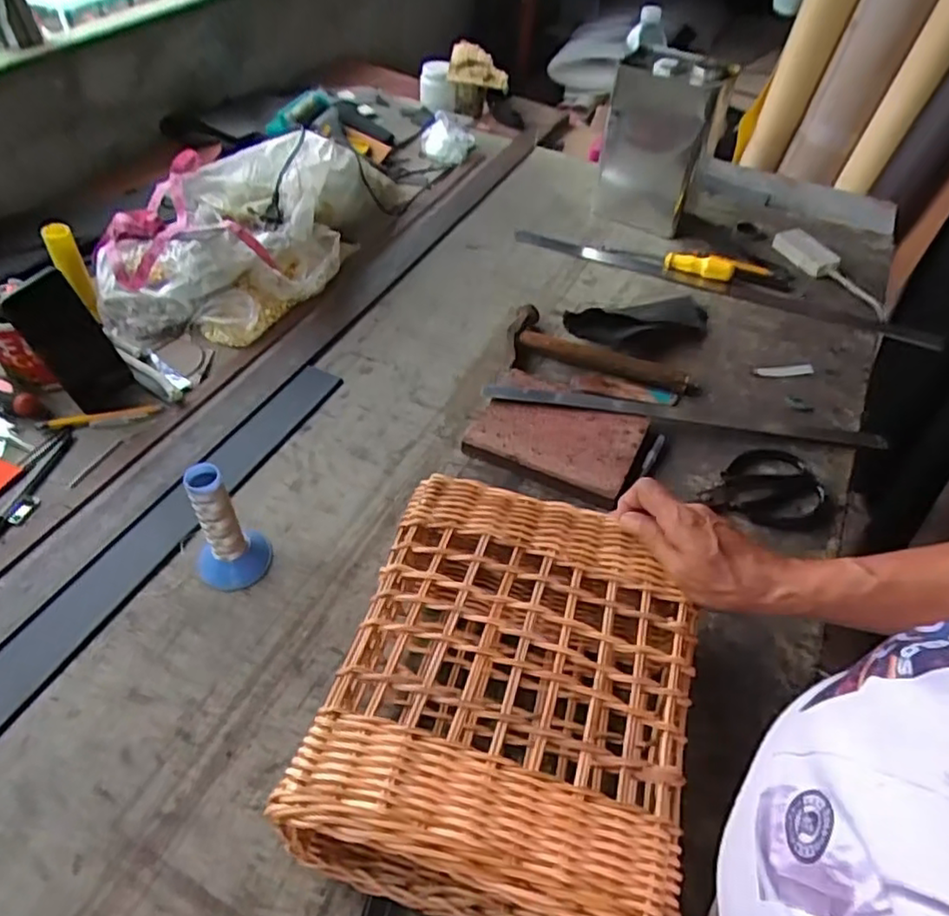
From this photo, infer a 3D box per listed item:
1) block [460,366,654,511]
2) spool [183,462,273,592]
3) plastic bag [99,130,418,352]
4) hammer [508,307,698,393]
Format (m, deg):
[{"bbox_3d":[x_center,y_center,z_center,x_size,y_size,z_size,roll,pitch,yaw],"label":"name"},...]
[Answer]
[{"bbox_3d":[0.100,-0.033,0.756,0.179,0.024,0.154,22,52,15],"label":"block"},{"bbox_3d":[-0.229,0.061,0.595,0.067,0.128,0.060,-23,54,-21],"label":"spool"},{"bbox_3d":[-0.317,-0.345,0.931,0.290,0.131,0.473,14,50,9],"label":"plastic bag"},{"bbox_3d":[0.164,-0.141,0.842,0.240,0.026,0.098,10,50,5],"label":"hammer"}]

